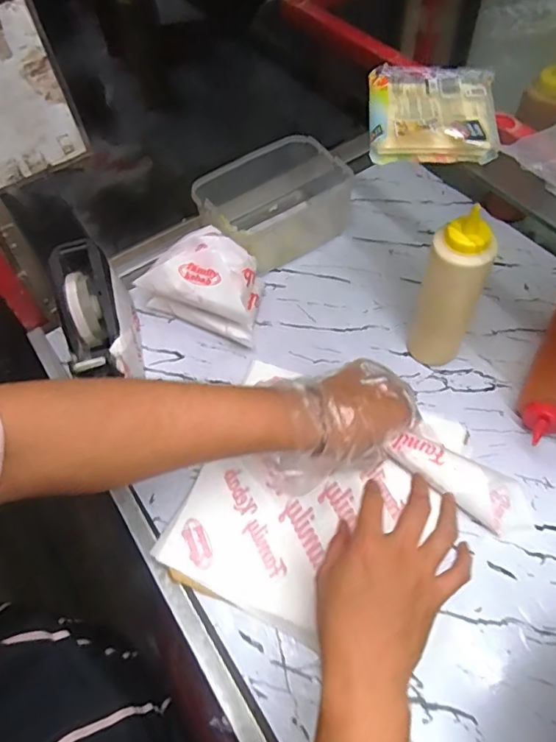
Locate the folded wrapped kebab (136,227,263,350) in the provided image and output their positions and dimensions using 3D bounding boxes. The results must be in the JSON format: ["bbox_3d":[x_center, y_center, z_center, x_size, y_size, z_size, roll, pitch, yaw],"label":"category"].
[{"bbox_3d":[-0.081,-0.108,0.638,0.147,0.081,0.108,24,63,16],"label":"folded wrapped kebab"}]

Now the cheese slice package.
[{"bbox_3d":[0.126,-0.215,0.419,0.099,0.026,0.110,7,60,7],"label":"cheese slice package"}]

